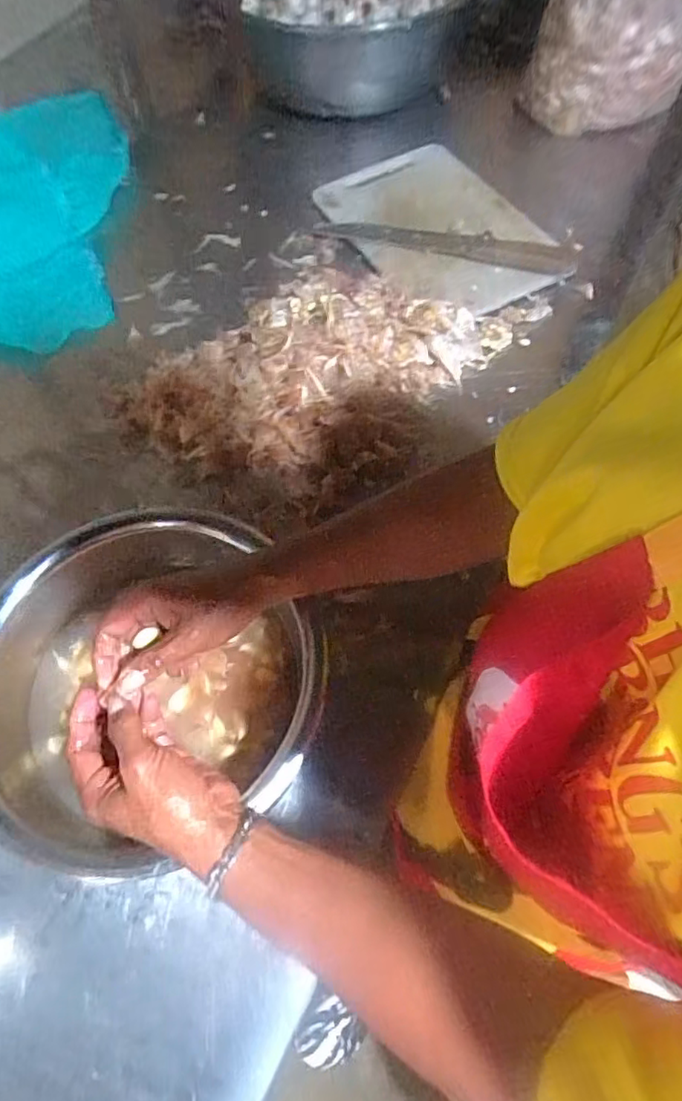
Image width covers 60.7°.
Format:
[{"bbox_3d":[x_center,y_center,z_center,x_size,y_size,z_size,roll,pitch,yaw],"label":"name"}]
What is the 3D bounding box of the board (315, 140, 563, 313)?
[{"bbox_3d":[0.142,-0.479,0.842,0.261,0.021,0.354,-27,65,-14],"label":"board"}]

